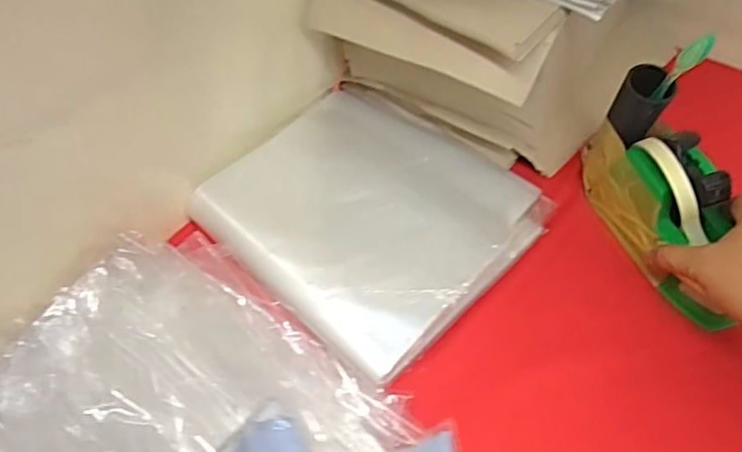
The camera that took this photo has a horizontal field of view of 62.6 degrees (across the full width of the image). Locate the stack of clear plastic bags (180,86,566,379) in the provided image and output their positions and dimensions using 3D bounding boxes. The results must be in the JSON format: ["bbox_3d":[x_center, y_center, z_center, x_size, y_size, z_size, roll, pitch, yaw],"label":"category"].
[{"bbox_3d":[0.002,-0.020,0.538,0.242,0.027,0.233,37,57,26],"label":"stack of clear plastic bags"}]

